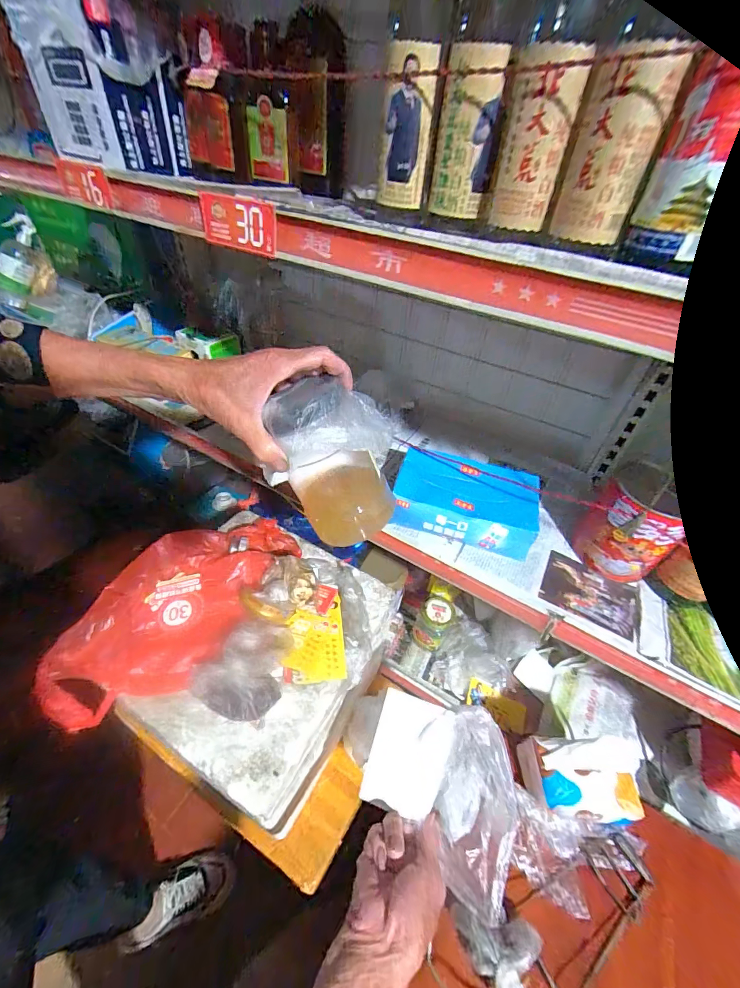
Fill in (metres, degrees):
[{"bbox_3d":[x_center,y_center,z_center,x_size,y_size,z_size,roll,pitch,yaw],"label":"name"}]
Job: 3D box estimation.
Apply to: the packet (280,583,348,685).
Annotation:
[{"bbox_3d":[-0.067,0.164,0.461,0.068,0.012,0.118,-2,45,-9],"label":"packet"}]

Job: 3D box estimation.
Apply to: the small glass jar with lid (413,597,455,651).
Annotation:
[{"bbox_3d":[0.125,0.250,0.739,0.064,0.088,0.066,3,44,-3],"label":"small glass jar with lid"}]

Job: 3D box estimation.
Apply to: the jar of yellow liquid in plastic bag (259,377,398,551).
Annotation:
[{"bbox_3d":[-0.033,-0.029,0.375,0.114,0.148,0.101,-29,58,-18],"label":"jar of yellow liquid in plastic bag"}]

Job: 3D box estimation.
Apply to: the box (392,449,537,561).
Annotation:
[{"bbox_3d":[0.130,0.012,0.536,0.192,0.064,0.125,12,45,6],"label":"box"}]

